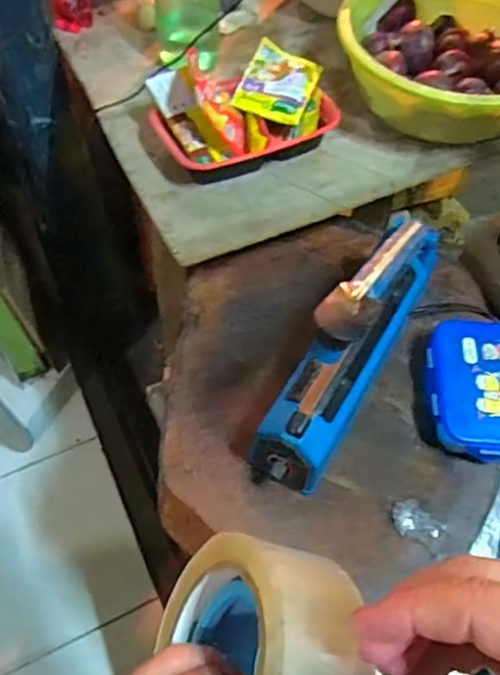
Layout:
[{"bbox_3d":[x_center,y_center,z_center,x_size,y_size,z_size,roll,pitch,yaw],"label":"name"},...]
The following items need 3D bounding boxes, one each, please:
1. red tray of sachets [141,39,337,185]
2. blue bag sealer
[{"bbox_3d":[-0.009,-0.291,0.754,0.227,0.078,0.159,-21,61,-12],"label":"red tray of sachets"},{"bbox_3d":[0.098,-0.012,0.557,0.064,0.208,0.282,27,63,16],"label":"blue bag sealer"}]

